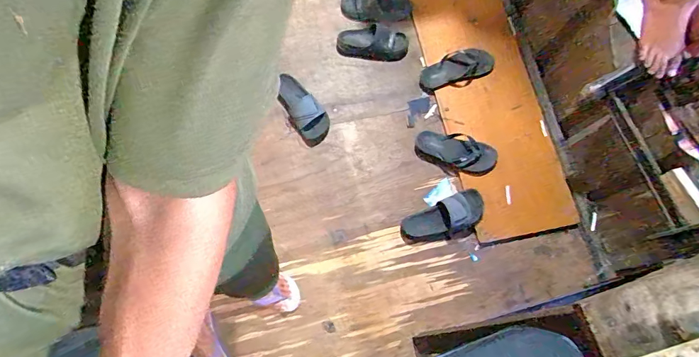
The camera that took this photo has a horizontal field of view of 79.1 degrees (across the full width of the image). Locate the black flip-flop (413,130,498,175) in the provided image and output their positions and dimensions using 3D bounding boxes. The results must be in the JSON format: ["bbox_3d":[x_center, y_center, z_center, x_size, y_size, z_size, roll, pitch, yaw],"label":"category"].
[{"bbox_3d":[0.367,-0.088,1.472,0.280,0.049,0.134,23,69,10],"label":"black flip-flop"}]

